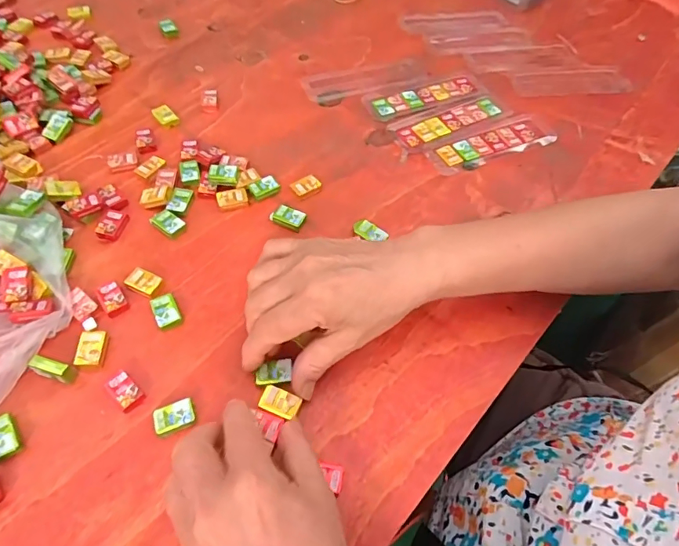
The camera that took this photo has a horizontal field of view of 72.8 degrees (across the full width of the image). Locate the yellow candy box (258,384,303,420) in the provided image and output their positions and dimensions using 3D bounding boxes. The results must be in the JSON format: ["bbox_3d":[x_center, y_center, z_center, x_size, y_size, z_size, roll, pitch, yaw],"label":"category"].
[{"bbox_3d":[-0.040,0.085,0.304,0.026,0.004,0.016,22,58,11],"label":"yellow candy box"}]

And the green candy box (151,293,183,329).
[{"bbox_3d":[-0.128,0.028,0.340,0.017,0.006,0.026,-22,61,-17],"label":"green candy box"}]

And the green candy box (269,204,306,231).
[{"bbox_3d":[-0.044,-0.049,0.393,0.028,0.007,0.016,24,58,11],"label":"green candy box"}]

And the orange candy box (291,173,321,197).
[{"bbox_3d":[-0.030,-0.079,0.419,0.025,0.006,0.018,-30,64,-21],"label":"orange candy box"}]

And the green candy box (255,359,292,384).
[{"bbox_3d":[-0.045,0.068,0.318,0.024,0.004,0.017,-1,57,-4],"label":"green candy box"}]

